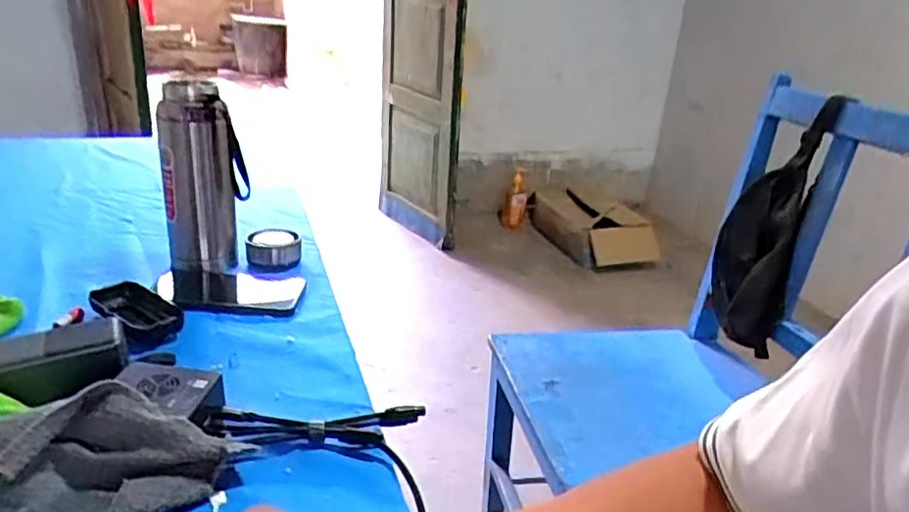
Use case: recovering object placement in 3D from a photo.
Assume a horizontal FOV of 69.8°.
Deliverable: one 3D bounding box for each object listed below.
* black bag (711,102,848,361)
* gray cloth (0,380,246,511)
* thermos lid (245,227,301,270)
[{"bbox_3d":[0.459,-0.044,0.959,0.075,0.335,0.166,4,23,1],"label":"black bag"},{"bbox_3d":[-0.233,0.136,0.428,0.152,0.059,0.083,-11,27,-33],"label":"gray cloth"},{"bbox_3d":[-0.226,-0.007,0.815,0.067,0.039,0.065,-4,24,-17],"label":"thermos lid"}]

